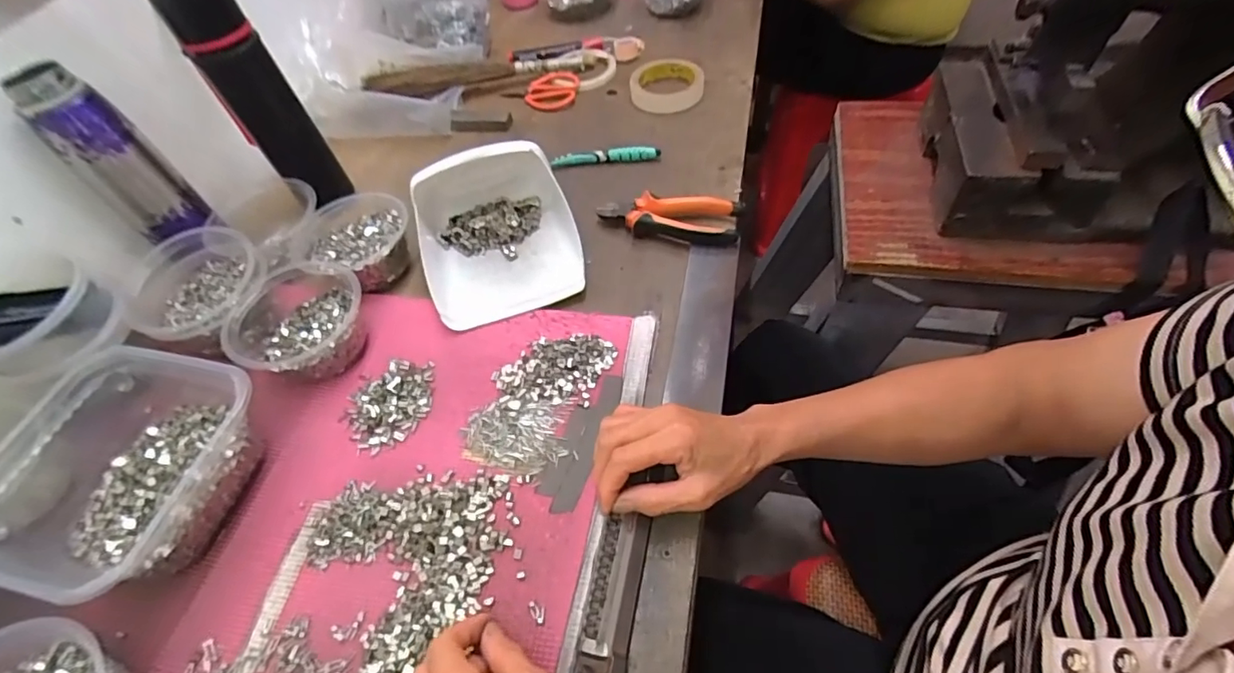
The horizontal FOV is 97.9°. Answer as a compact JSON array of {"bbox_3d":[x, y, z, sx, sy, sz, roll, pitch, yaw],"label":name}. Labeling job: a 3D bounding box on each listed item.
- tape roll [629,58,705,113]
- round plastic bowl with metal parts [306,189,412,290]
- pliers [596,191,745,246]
[{"bbox_3d":[0.069,-0.343,0.728,0.095,0.026,0.094,4,55,11],"label":"tape roll"},{"bbox_3d":[-0.273,-0.106,0.570,0.117,0.044,0.095,15,58,17],"label":"round plastic bowl with metal parts"},{"bbox_3d":[0.053,-0.122,0.566,0.147,0.027,0.055,5,55,12],"label":"pliers"}]

